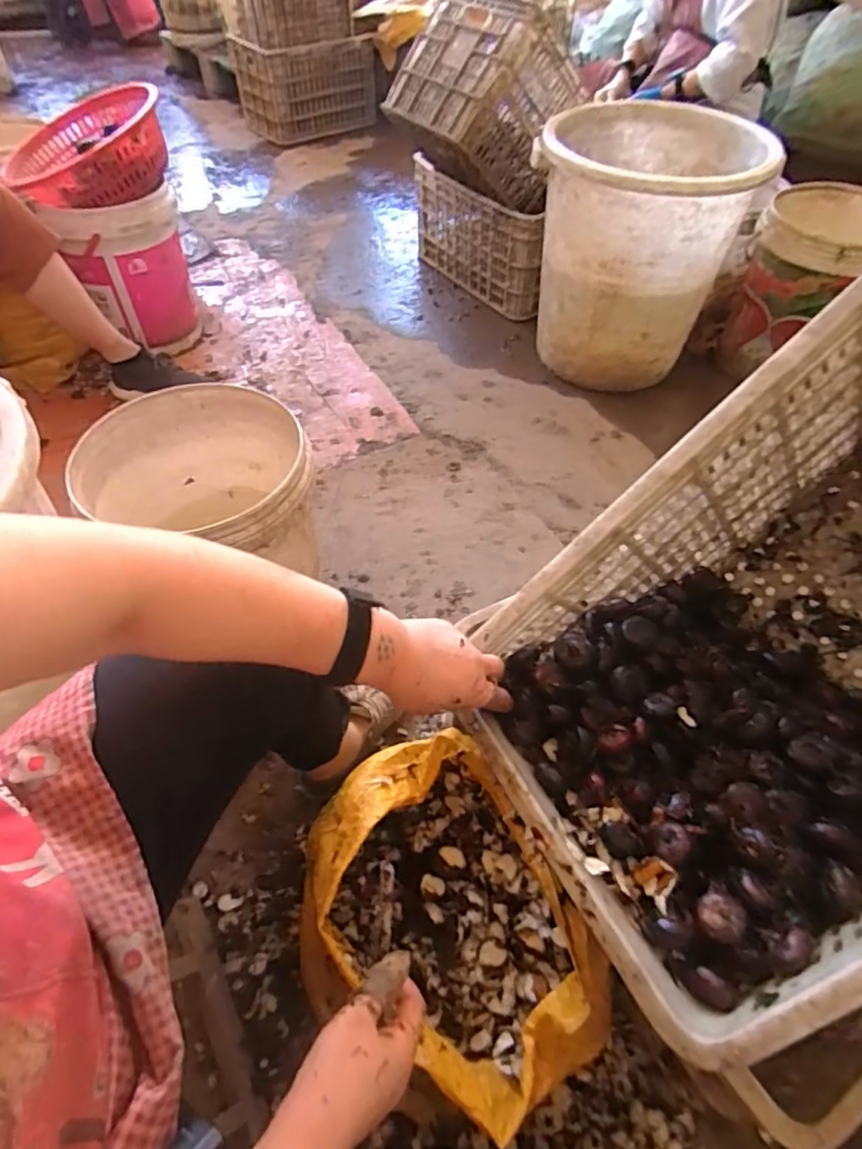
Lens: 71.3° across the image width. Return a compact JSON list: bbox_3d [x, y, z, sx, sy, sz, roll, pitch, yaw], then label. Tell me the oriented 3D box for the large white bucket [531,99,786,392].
[{"bbox_3d":[0.462,-0.739,1.410,0.438,0.480,0.425,4,53,3],"label":"large white bucket"}]

